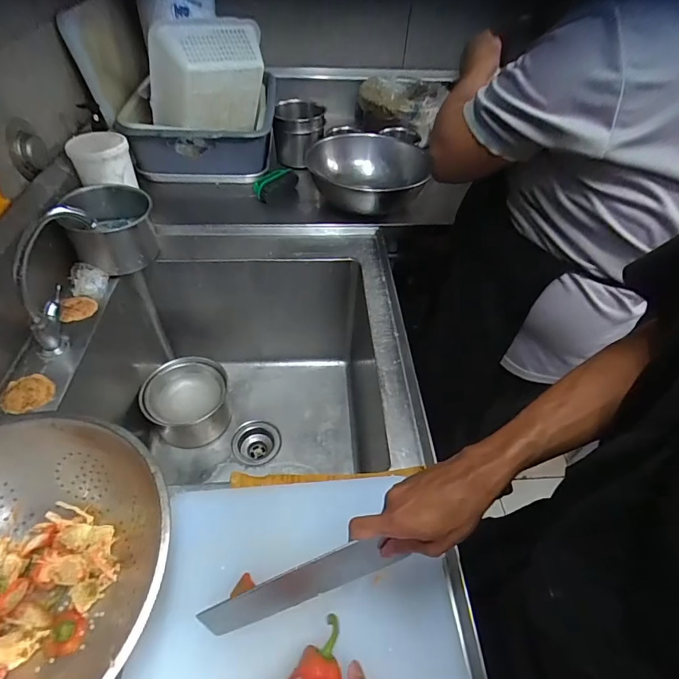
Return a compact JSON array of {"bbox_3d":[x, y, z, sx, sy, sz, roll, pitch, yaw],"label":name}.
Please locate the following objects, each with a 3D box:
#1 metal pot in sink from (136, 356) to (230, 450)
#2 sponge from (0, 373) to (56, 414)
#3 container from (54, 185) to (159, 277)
[{"bbox_3d":[-0.364,0.152,0.993,0.184,0.120,0.173,2,47,-2],"label":"metal pot in sink"},{"bbox_3d":[-0.496,0.084,0.655,0.072,0.009,0.070,-29,55,-27],"label":"sponge"},{"bbox_3d":[-0.476,-0.235,0.876,0.158,0.116,0.155,-22,52,-22],"label":"container"}]

